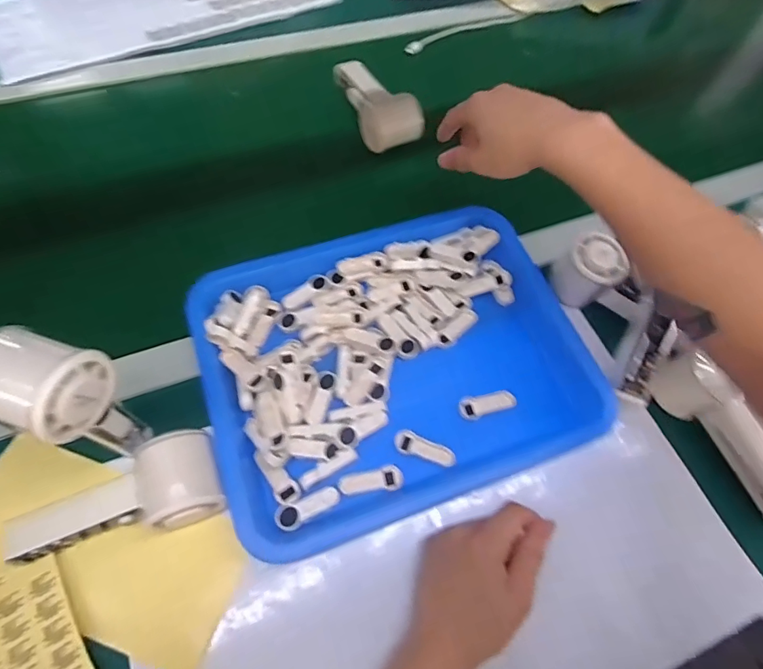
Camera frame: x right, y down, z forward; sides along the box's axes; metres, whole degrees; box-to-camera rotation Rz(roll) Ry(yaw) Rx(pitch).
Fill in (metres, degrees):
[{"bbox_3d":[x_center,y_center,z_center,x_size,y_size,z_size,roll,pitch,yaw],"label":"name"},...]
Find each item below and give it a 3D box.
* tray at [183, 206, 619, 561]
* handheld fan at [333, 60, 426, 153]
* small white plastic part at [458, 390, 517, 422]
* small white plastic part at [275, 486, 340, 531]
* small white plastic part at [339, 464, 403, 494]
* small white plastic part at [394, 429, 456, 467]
[{"bbox_3d":[0.011,0.015,0.418,0.324,0.037,0.266,-18,66,-12],"label":"tray"},{"bbox_3d":[-0.007,-0.294,0.567,0.065,0.050,0.155,-18,66,-12],"label":"handheld fan"},{"bbox_3d":[0.095,0.062,0.415,0.051,0.004,0.021,-15,65,-10],"label":"small white plastic part"},{"bbox_3d":[-0.057,0.137,0.361,0.050,0.010,0.019,-19,66,-12],"label":"small white plastic part"},{"bbox_3d":[-0.008,0.120,0.376,0.051,0.005,0.019,-9,64,-7],"label":"small white plastic part"},{"bbox_3d":[0.037,0.096,0.390,0.052,0.004,0.019,17,64,5],"label":"small white plastic part"}]

